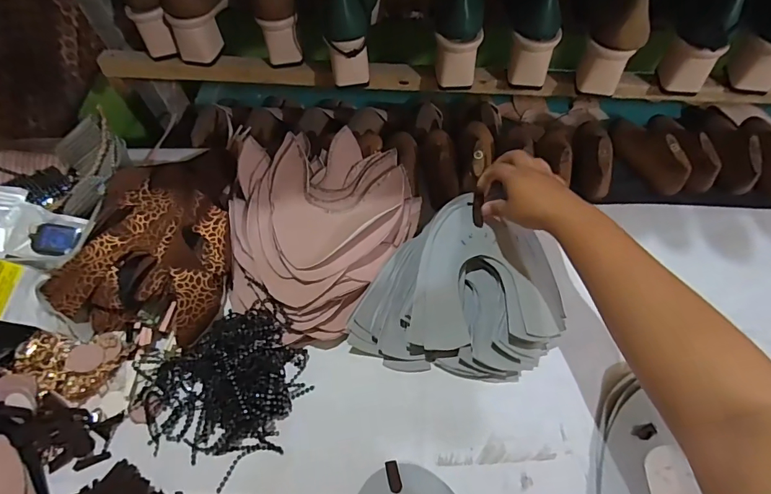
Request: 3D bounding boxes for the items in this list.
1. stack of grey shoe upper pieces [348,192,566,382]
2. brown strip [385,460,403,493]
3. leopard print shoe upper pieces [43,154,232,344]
[{"bbox_3d":[0.095,0.057,0.500,0.200,0.062,0.215,28,66,15],"label":"stack of grey shoe upper pieces"},{"bbox_3d":[0.009,0.231,0.438,0.013,0.004,0.029,-13,60,-4],"label":"brown strip"},{"bbox_3d":[-0.273,-0.035,0.537,0.178,0.043,0.274,7,61,7],"label":"leopard print shoe upper pieces"}]

